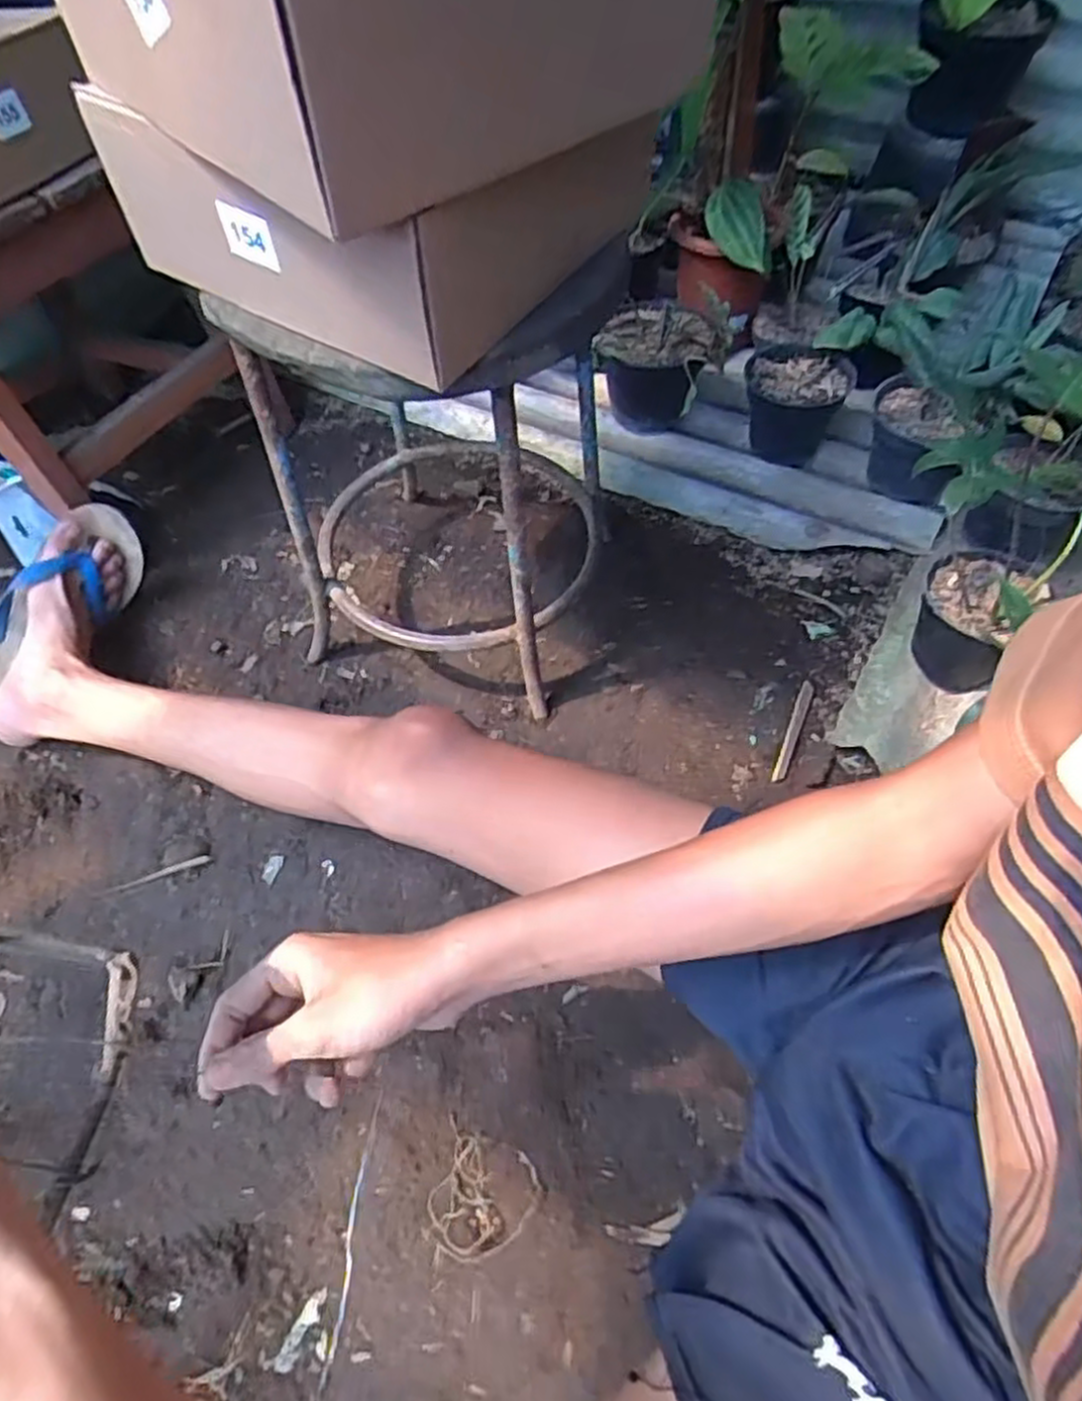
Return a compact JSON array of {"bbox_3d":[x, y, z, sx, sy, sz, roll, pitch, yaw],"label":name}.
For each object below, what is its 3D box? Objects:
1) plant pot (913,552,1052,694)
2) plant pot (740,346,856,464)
[{"bbox_3d":[0.418,-0.081,0.762,0.093,0.102,0.101,-1,54,1],"label":"plant pot"},{"bbox_3d":[0.313,-0.370,0.969,0.121,0.109,0.112,-1,54,1],"label":"plant pot"}]

